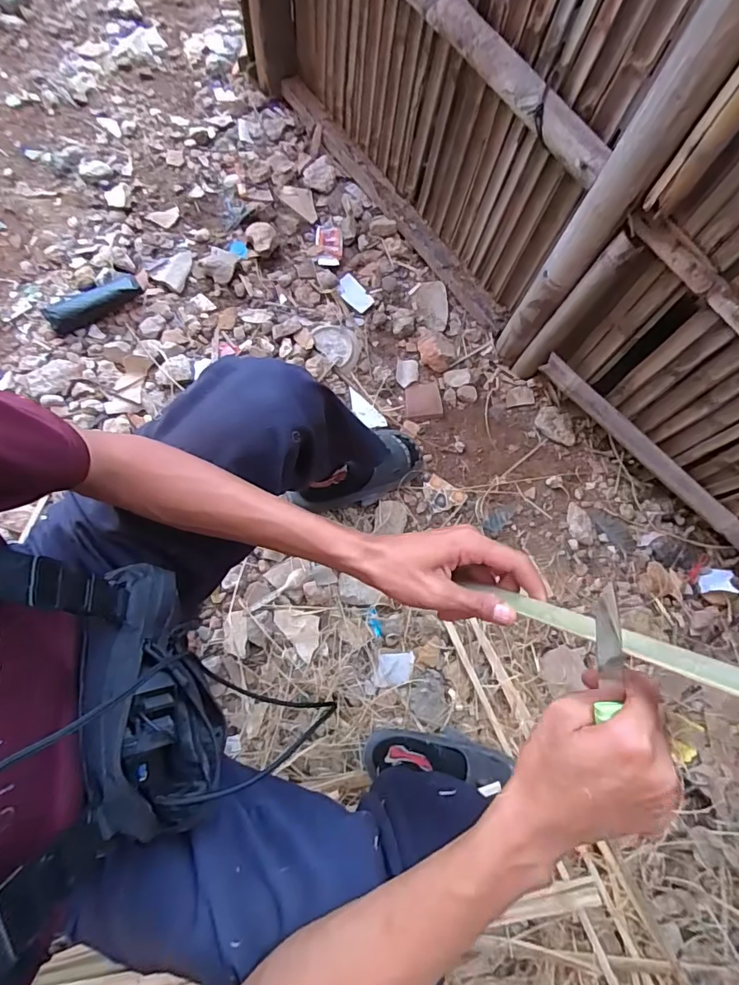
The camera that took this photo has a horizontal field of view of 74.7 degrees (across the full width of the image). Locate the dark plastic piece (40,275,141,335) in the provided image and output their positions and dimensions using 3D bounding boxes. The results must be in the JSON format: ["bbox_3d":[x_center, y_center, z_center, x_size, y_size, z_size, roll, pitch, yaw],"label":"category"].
[{"bbox_3d":[-0.623,-0.428,1.094,0.209,0.029,0.072,-29,80,-13],"label":"dark plastic piece"}]

